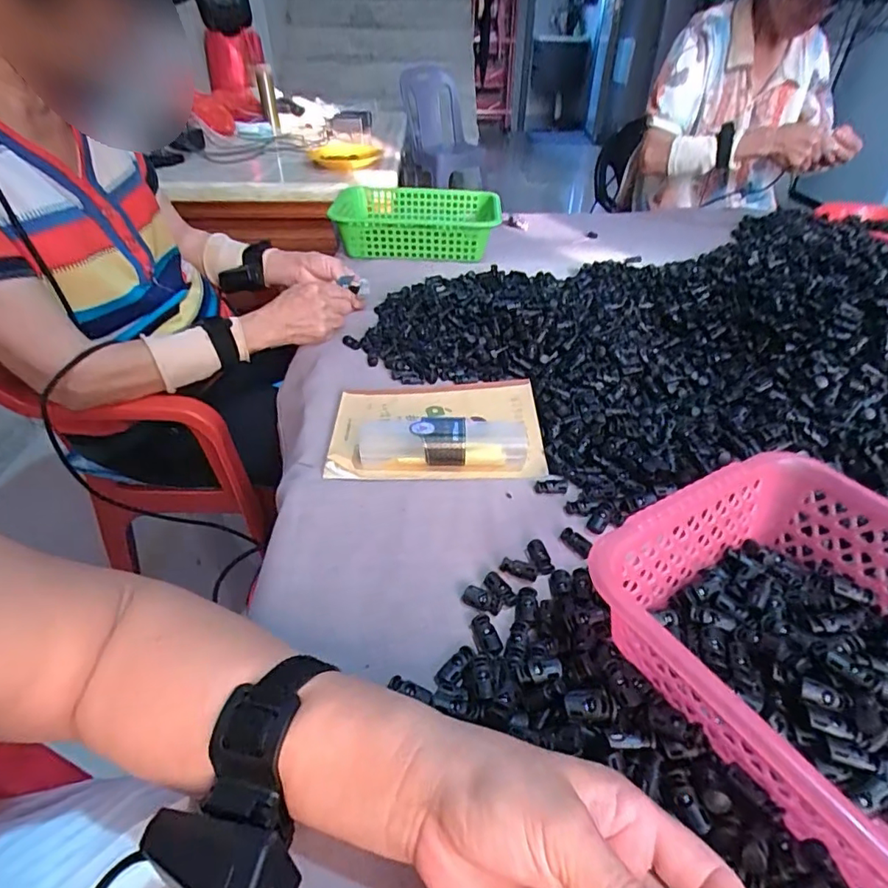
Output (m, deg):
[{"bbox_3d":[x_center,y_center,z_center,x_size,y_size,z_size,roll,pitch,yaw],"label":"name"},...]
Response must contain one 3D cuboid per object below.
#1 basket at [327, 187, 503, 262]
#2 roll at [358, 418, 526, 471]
[{"bbox_3d":[-0.049,-0.411,0.974,0.297,0.072,0.202,3,39,3],"label":"basket"},{"bbox_3d":[-0.001,-0.001,0.494,0.154,0.034,0.034,2,39,1],"label":"roll"}]

